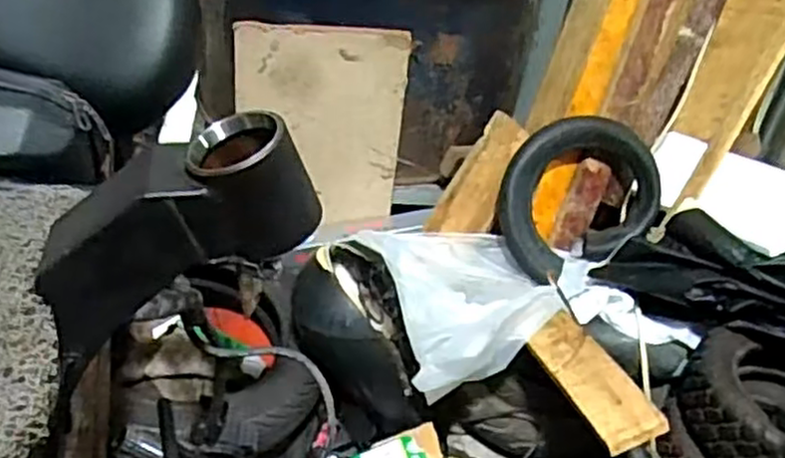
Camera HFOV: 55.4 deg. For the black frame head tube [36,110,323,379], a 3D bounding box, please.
[{"bbox_3d":[-0.110,-0.001,0.371,0.150,0.071,0.057,-32,42,3],"label":"black frame head tube"}]

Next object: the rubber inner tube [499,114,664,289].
[{"bbox_3d":[0.260,-0.052,1.065,0.230,0.201,0.051,-20,-2,-5],"label":"rubber inner tube"}]

